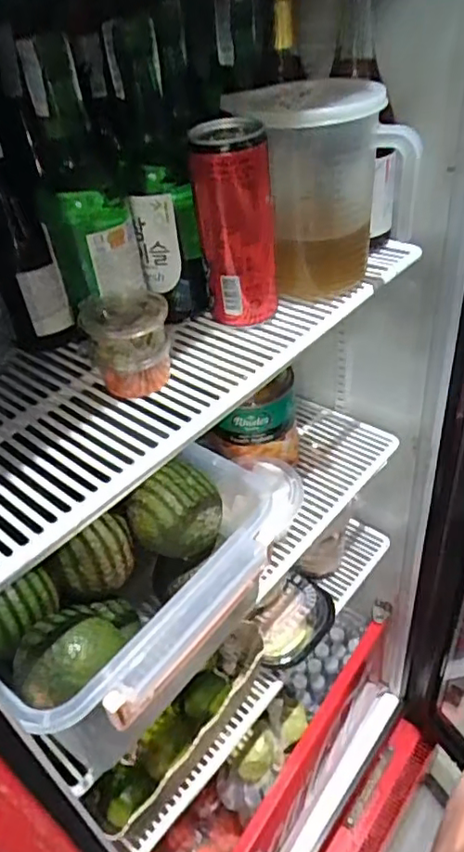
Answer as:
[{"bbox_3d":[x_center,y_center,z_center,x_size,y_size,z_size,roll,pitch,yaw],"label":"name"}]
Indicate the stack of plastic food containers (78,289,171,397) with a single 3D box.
[{"bbox_3d":[-0.073,-0.058,0.436,0.058,0.064,0.056,-14,40,-8],"label":"stack of plastic food containers"}]

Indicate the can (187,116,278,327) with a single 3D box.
[{"bbox_3d":[0.003,-0.151,0.460,0.054,0.139,0.050,-4,40,4],"label":"can"}]

